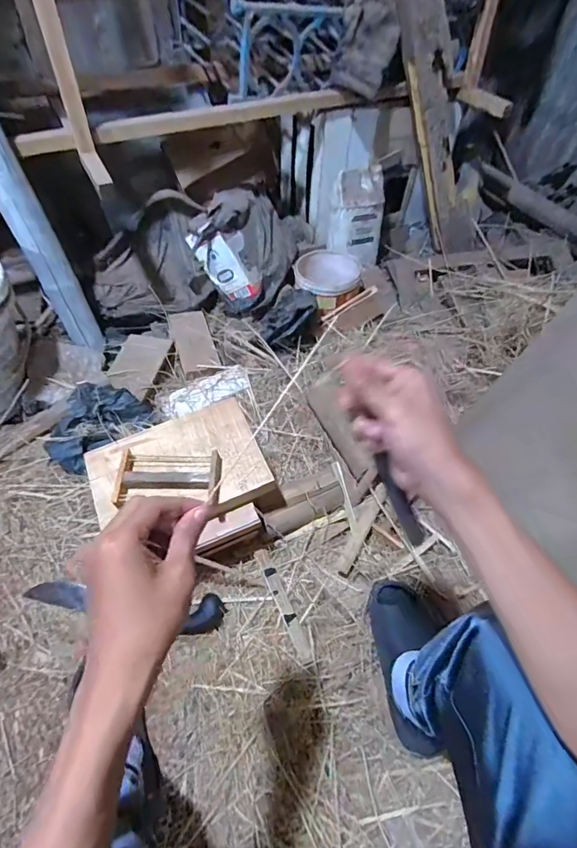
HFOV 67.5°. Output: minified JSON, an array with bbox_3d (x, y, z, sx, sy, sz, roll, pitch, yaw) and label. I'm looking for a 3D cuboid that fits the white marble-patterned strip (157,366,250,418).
[{"bbox_3d":[-0.213,-0.083,1.088,0.224,0.031,0.094,-18,55,-15],"label":"white marble-patterned strip"}]

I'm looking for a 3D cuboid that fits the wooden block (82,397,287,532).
[{"bbox_3d":[-0.190,0.087,0.753,0.297,0.035,0.221,-19,63,-11],"label":"wooden block"}]

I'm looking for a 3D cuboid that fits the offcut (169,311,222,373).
[{"bbox_3d":[-0.263,-0.229,1.200,0.102,0.014,0.216,-19,63,-7],"label":"offcut"}]

